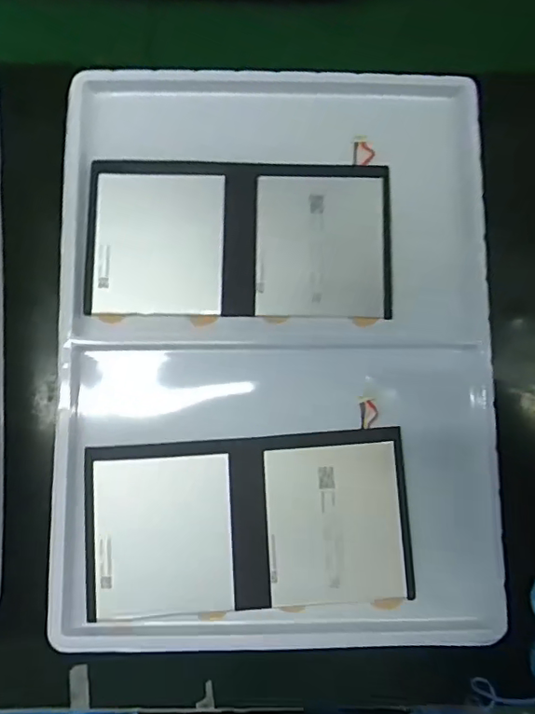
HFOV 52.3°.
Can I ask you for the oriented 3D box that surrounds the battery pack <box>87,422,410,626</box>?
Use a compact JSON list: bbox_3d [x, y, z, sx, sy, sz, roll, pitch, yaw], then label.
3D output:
[{"bbox_3d":[-0.010,0.092,0.301,0.173,0.006,0.092,-3,84,-1],"label":"battery pack"}]

